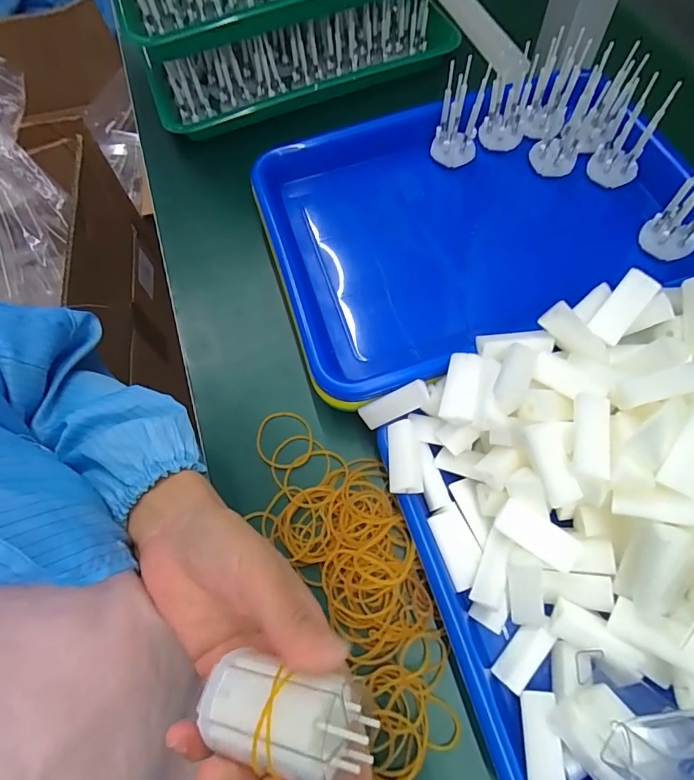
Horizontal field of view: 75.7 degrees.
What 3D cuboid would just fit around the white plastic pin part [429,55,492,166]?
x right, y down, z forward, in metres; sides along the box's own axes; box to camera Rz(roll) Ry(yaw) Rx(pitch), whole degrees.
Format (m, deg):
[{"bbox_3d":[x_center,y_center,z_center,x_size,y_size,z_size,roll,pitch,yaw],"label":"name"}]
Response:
[{"bbox_3d":[0.094,-0.230,0.376,0.037,0.072,0.030,7,66,7],"label":"white plastic pin part"}]

